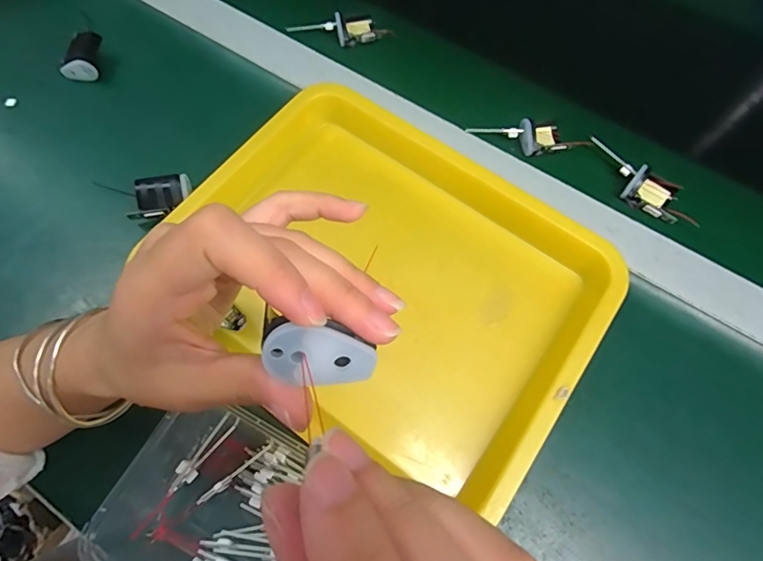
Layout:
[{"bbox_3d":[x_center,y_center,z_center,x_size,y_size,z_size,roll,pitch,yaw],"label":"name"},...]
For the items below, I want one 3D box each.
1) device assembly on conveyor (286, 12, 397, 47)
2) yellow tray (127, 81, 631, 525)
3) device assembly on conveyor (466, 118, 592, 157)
[{"bbox_3d":[-0.040,-0.271,0.484,0.113,0.017,0.042,-19,70,-8],"label":"device assembly on conveyor"},{"bbox_3d":[0.005,-0.011,0.366,0.324,0.037,0.239,34,72,12],"label":"yellow tray"},{"bbox_3d":[0.143,-0.139,0.433,0.111,0.017,0.033,-3,69,-2],"label":"device assembly on conveyor"}]

